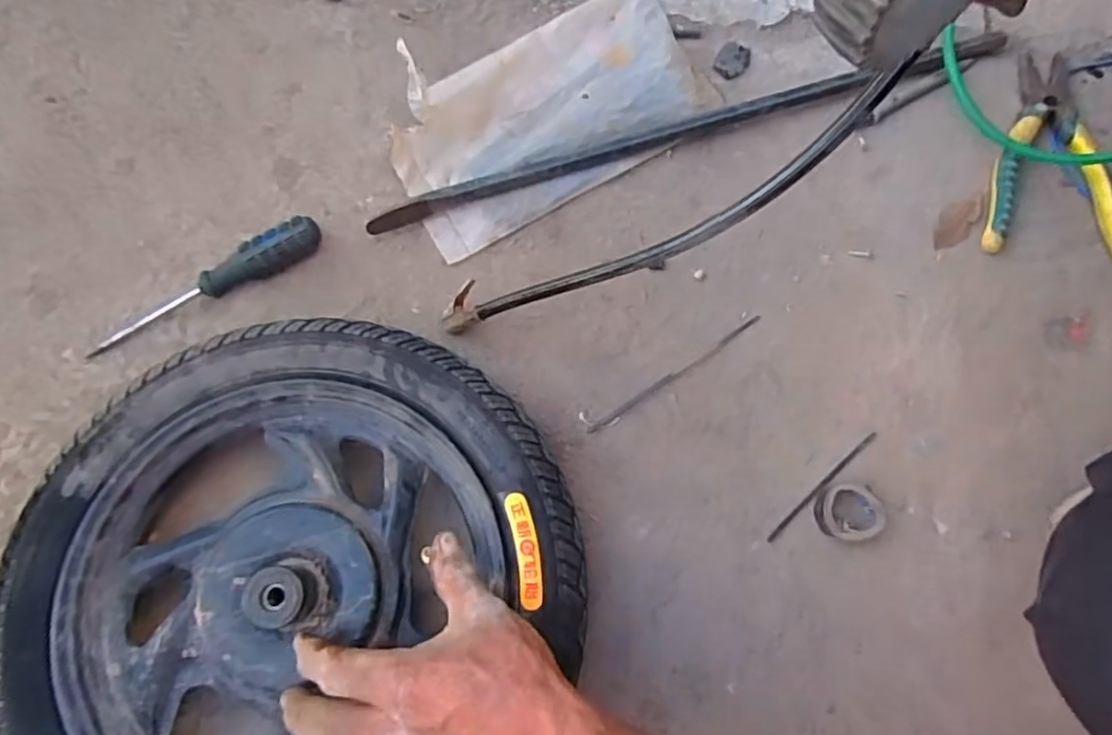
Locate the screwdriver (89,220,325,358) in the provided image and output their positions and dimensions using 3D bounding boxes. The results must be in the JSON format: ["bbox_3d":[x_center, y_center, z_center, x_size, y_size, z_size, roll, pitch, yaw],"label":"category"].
[{"bbox_3d":[-0.264,-0.060,0.509,0.186,0.023,0.025,-30,78,-8],"label":"screwdriver"}]

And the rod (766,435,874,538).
[{"bbox_3d":[0.190,0.084,0.477,0.111,0.004,0.004,-41,79,-10],"label":"rod"}]

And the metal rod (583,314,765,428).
[{"bbox_3d":[0.090,0.004,0.499,0.156,0.006,0.007,-32,78,-9],"label":"metal rod"}]

